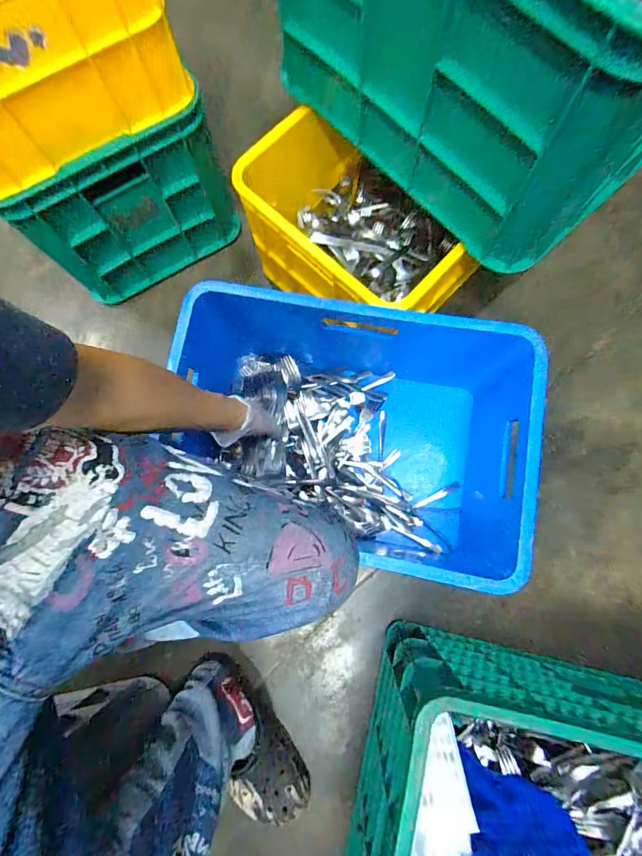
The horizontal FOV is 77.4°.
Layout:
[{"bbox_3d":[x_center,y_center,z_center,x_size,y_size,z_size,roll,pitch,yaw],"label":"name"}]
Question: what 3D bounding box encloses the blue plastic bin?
[{"bbox_3d":[0.059,0.015,0.661,0.504,0.268,0.352,12,79,4],"label":"blue plastic bin"}]

